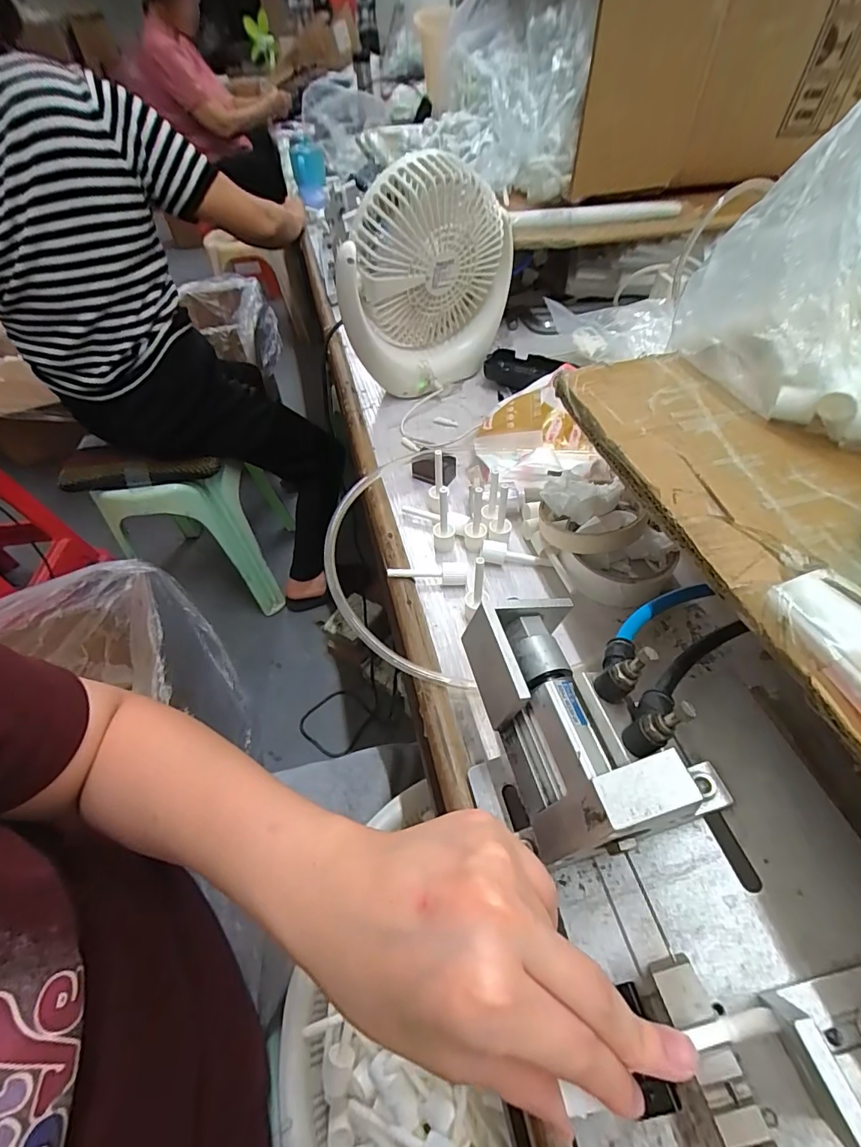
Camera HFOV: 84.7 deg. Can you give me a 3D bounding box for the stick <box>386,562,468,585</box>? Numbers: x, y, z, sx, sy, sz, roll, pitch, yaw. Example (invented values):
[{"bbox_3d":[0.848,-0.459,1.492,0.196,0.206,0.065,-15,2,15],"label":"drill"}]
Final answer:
[{"bbox_3d":[-0.002,0.000,0.390,0.064,0.015,0.014,2,51,6],"label":"stick"}]

